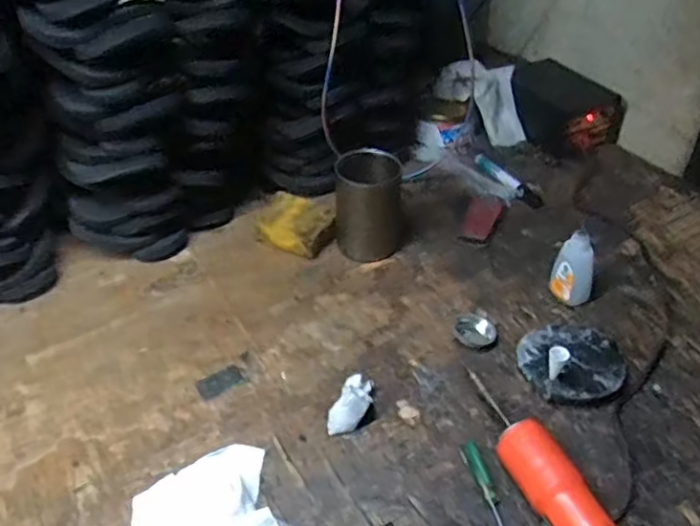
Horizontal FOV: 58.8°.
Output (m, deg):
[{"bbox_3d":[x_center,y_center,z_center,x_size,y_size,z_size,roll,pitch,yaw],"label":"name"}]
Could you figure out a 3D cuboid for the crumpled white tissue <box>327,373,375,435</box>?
[{"bbox_3d":[0.003,0.127,0.564,0.033,0.027,0.058,12,41,17],"label":"crumpled white tissue"}]

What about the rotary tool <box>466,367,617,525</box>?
[{"bbox_3d":[0.151,0.165,0.497,0.040,0.045,0.211,-16,41,-16],"label":"rotary tool"}]

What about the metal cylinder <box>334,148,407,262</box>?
[{"bbox_3d":[0.025,-0.068,0.734,0.083,0.121,0.065,0,39,3],"label":"metal cylinder"}]

